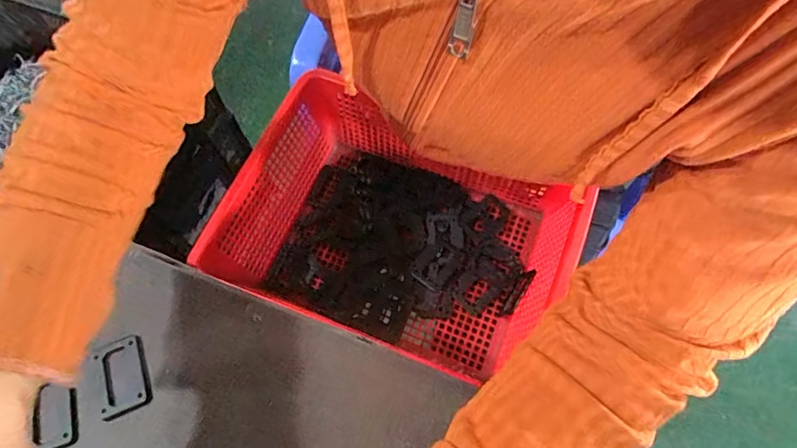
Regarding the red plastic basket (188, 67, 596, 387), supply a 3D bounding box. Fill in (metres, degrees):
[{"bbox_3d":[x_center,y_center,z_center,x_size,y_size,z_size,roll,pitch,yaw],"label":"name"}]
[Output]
[{"bbox_3d":[0.002,0.008,0.446,0.291,0.101,0.207,21,68,11],"label":"red plastic basket"}]

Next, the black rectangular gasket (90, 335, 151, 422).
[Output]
[{"bbox_3d":[-0.195,0.108,0.329,0.034,0.004,0.050,-21,66,-7],"label":"black rectangular gasket"}]

